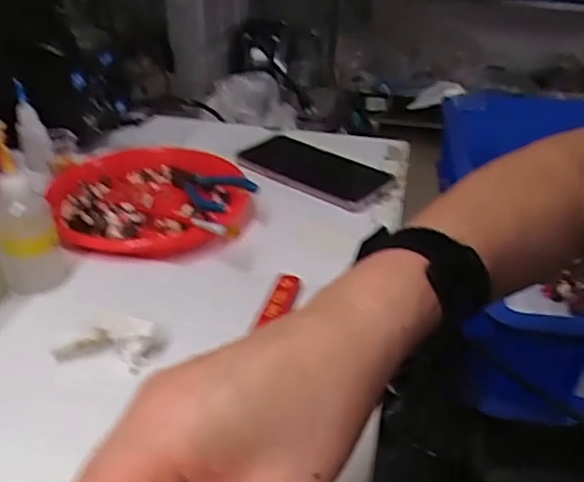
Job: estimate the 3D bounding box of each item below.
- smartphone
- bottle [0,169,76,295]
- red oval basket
[{"bbox_3d":[0.023,-0.076,0.620,0.163,0.012,0.087,24,39,31],"label":"smartphone"},{"bbox_3d":[-0.189,-0.011,0.415,0.046,0.085,0.033,-13,35,-22],"label":"bottle"},{"bbox_3d":[-0.127,-0.040,0.531,0.168,0.029,0.199,-13,35,-22],"label":"red oval basket"}]

